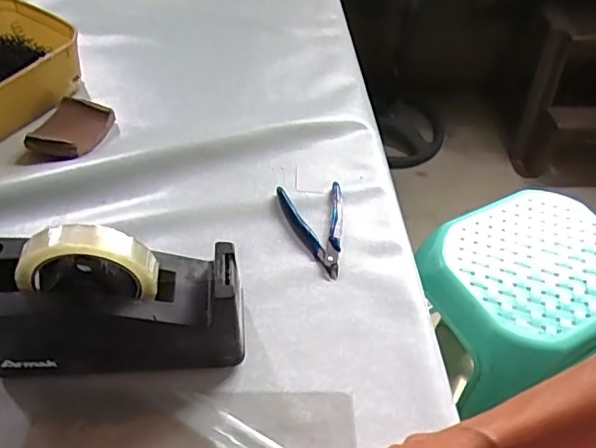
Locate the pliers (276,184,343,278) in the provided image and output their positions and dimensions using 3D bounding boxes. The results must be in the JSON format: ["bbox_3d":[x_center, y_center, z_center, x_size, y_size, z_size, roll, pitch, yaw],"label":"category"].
[{"bbox_3d":[0.020,0.003,0.575,0.064,0.015,0.114,-5,49,-10],"label":"pliers"}]

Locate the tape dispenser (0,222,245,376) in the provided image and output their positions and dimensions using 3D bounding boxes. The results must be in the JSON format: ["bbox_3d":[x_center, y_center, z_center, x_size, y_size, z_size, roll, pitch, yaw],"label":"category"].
[{"bbox_3d":[-0.145,0.058,0.442,0.198,0.123,0.073,1,48,-6],"label":"tape dispenser"}]

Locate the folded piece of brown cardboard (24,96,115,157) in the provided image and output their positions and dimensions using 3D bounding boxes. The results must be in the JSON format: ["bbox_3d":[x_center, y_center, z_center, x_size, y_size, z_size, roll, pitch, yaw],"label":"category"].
[{"bbox_3d":[-0.255,-0.112,0.637,0.072,0.011,0.090,13,48,6],"label":"folded piece of brown cardboard"}]

